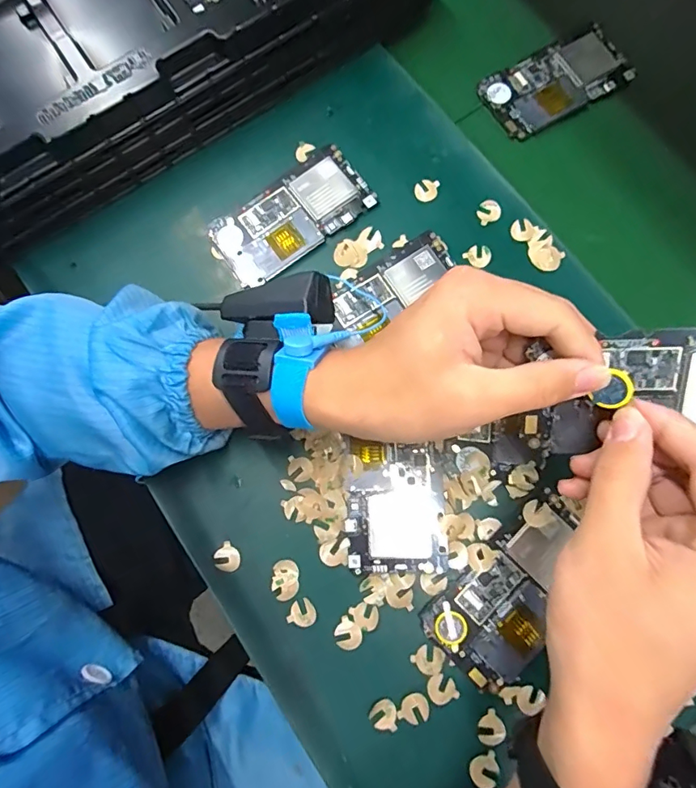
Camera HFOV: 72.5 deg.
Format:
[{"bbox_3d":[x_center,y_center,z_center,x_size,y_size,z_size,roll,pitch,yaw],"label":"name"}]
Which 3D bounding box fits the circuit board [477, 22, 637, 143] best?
[{"bbox_3d":[0.178,-0.264,0.400,0.121,0.007,0.066,-26,79,-5],"label":"circuit board"}]

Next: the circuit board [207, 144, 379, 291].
[{"bbox_3d":[-0.044,-0.138,0.369,0.123,0.008,0.064,-35,80,-7],"label":"circuit board"}]

